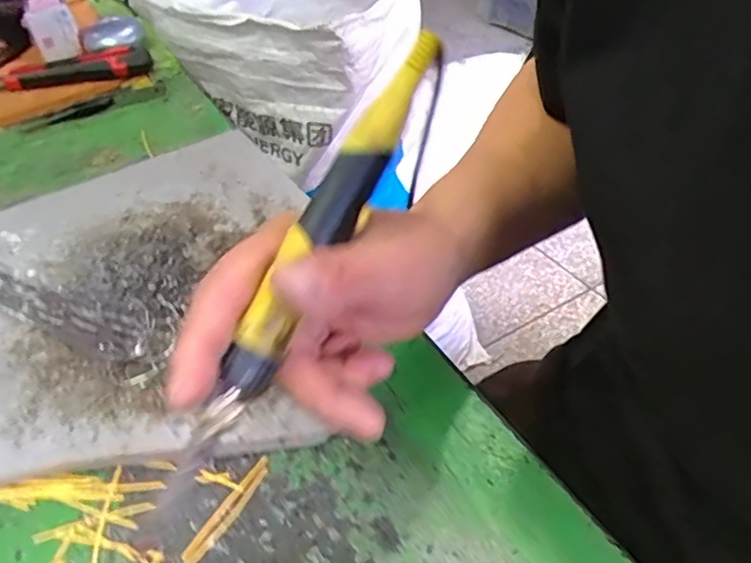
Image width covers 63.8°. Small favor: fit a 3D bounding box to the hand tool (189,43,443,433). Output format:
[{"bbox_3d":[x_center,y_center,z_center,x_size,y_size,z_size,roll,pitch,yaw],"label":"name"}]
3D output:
[{"bbox_3d":[-0.017,-0.021,0.207,0.014,0.012,0.156,23,79,27],"label":"hand tool"}]

